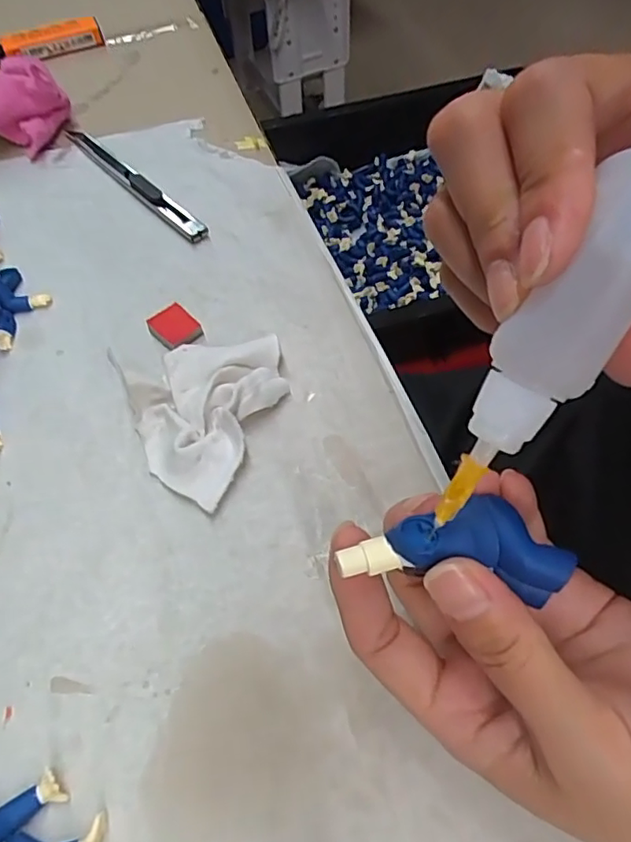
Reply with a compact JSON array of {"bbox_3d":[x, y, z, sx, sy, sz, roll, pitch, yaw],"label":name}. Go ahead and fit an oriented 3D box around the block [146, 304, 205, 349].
[{"bbox_3d":[-0.068,-0.045,0.278,0.019,0.006,0.024,-39,65,-20],"label":"block"}]

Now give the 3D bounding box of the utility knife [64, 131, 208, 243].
[{"bbox_3d":[-0.107,-0.140,0.334,0.011,0.009,0.133,-39,65,-20],"label":"utility knife"}]

